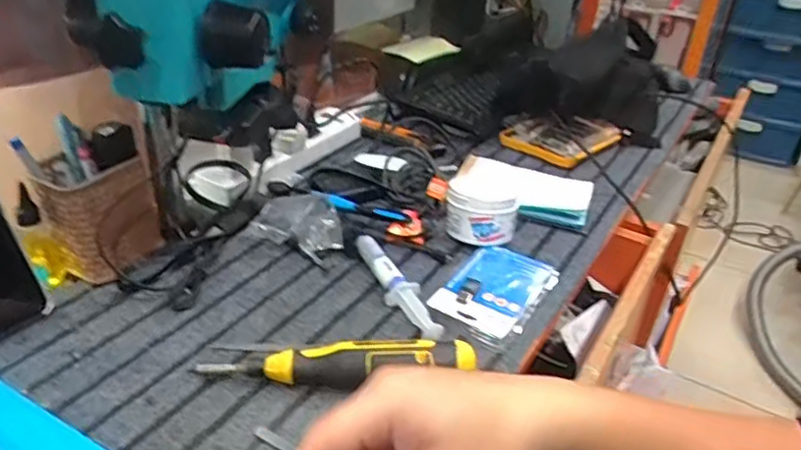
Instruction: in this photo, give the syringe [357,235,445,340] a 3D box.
[{"bbox_3d":[-0.005,0.055,0.601,0.029,0.022,0.159,-10,34,-20],"label":"syringe"}]

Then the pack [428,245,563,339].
[{"bbox_3d":[0.094,0.060,0.609,0.088,0.016,0.126,20,35,25],"label":"pack"}]

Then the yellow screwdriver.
[{"bbox_3d":[-0.051,0.111,0.495,0.211,0.036,0.025,2,32,-2],"label":"yellow screwdriver"}]

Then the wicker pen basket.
[{"bbox_3d":[-0.277,-0.020,0.590,0.081,0.130,0.106,14,33,17],"label":"wicker pen basket"}]

